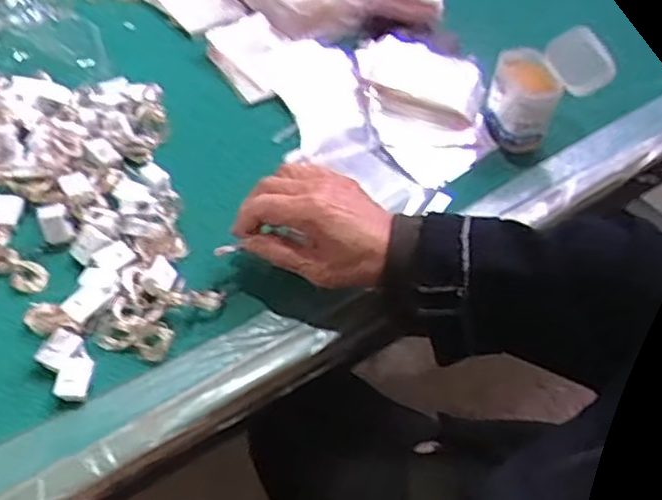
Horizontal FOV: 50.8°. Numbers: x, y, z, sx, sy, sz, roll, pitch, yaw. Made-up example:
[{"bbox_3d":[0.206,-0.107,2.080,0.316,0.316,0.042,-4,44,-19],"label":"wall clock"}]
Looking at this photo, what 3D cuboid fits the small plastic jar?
[{"bbox_3d":[0.193,-0.144,0.640,0.088,0.089,0.069,-13,53,-15],"label":"small plastic jar"}]

